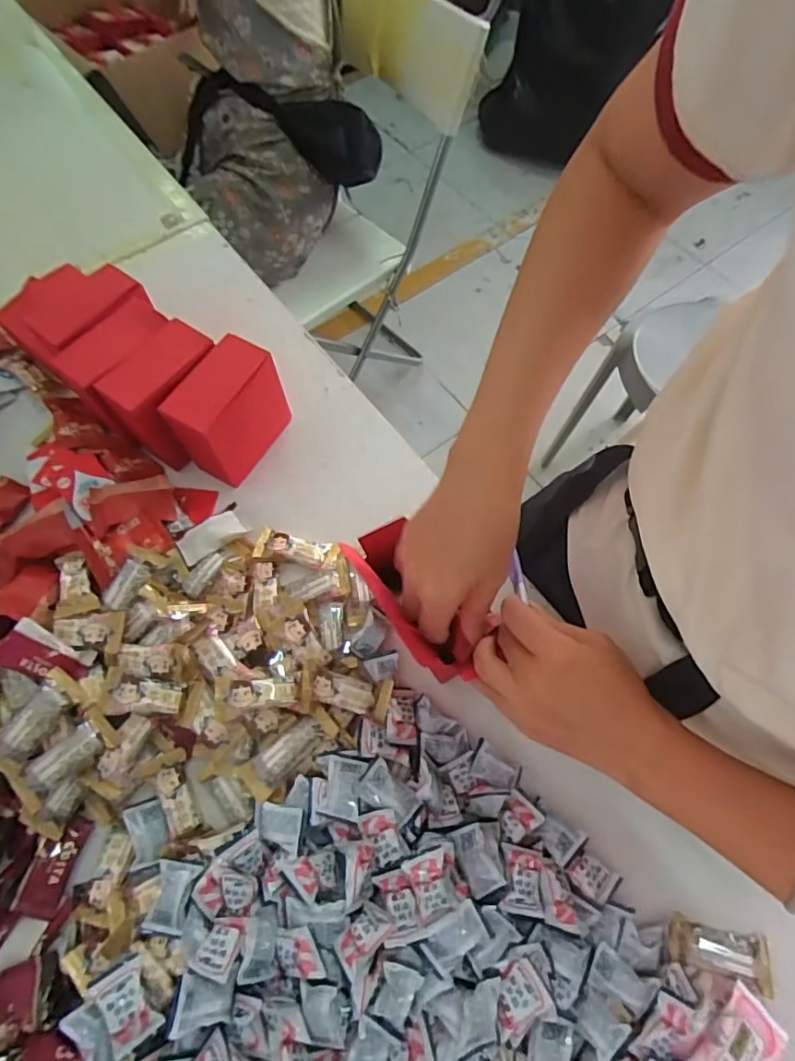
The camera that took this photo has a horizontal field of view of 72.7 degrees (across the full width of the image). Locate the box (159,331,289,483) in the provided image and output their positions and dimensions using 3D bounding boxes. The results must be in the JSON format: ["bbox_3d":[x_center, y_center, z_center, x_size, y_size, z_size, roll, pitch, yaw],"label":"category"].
[{"bbox_3d":[-0.158,-0.112,0.521,0.061,0.103,0.106,32,71,14],"label":"box"}]

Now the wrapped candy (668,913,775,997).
[{"bbox_3d":[0.232,0.299,0.382,0.073,0.010,0.031,14,68,7],"label":"wrapped candy"}]

